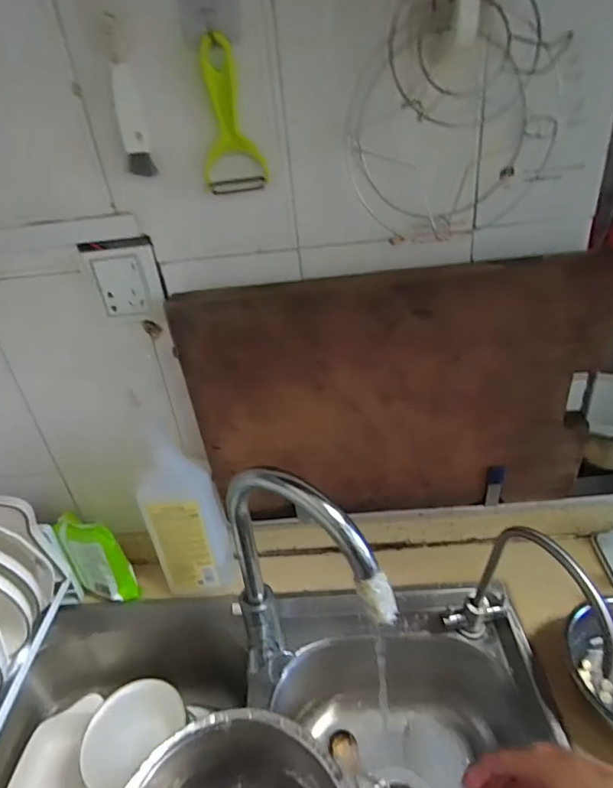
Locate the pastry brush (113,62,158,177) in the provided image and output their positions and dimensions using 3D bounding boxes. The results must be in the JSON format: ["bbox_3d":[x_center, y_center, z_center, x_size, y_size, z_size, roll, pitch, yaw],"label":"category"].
[{"bbox_3d":[-0.172,-0.267,0.465,0.026,0.093,0.009,-11,31,-6],"label":"pastry brush"}]

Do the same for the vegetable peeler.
[{"bbox_3d":[-0.078,-0.273,0.467,0.063,0.133,0.015,-9,31,-3],"label":"vegetable peeler"}]

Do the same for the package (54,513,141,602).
[{"bbox_3d":[-0.306,0.244,0.693,0.076,0.159,0.033,-10,25,6],"label":"package"}]

